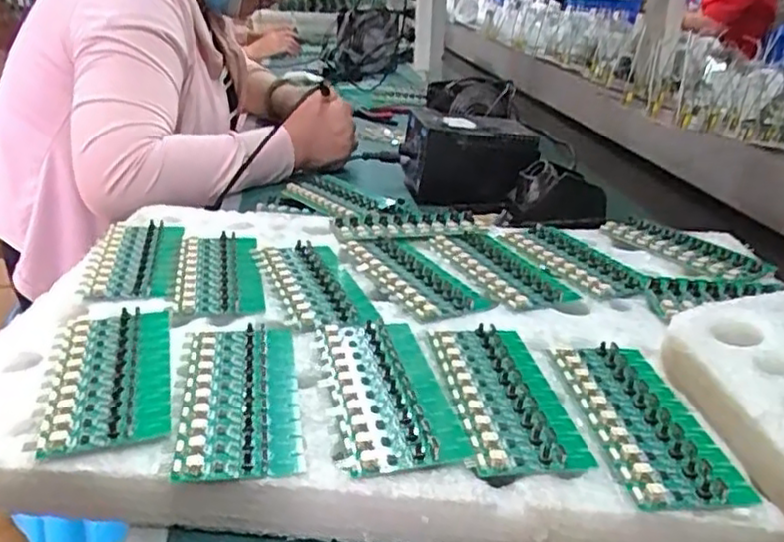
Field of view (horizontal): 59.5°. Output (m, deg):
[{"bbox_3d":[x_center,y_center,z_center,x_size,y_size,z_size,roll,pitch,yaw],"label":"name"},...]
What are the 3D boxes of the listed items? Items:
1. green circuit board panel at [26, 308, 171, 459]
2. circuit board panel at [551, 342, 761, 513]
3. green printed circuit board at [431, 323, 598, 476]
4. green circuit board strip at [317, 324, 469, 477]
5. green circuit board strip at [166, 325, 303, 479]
[{"bbox_3d":[-0.162,0.055,0.393,0.065,0.011,0.135,-5,30,-16],"label":"green circuit board panel"},{"bbox_3d":[0.138,0.079,0.380,0.060,0.011,0.134,0,29,-8],"label":"circuit board panel"},{"bbox_3d":[0.063,0.066,0.397,0.062,0.007,0.134,-1,29,-8],"label":"green printed circuit board"},{"bbox_3d":[-0.006,0.065,0.395,0.058,0.011,0.138,-2,29,-11],"label":"green circuit board strip"},{"bbox_3d":[-0.086,0.066,0.384,0.061,0.008,0.138,-2,29,-11],"label":"green circuit board strip"}]

